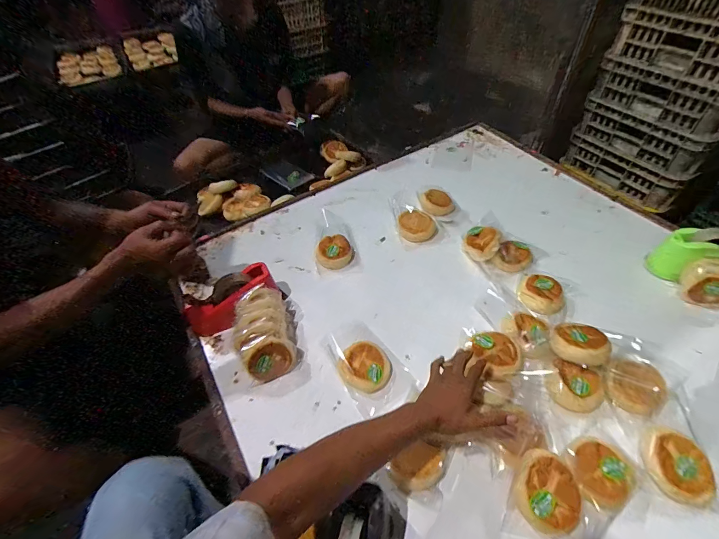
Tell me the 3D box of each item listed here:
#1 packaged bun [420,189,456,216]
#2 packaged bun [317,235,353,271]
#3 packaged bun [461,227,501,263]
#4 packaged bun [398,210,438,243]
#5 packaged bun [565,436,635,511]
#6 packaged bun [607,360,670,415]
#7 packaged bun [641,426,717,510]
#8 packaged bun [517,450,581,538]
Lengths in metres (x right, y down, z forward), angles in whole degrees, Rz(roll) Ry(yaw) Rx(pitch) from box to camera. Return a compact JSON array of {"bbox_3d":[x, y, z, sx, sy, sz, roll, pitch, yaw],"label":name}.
[{"bbox_3d":[0.226,-0.197,1.015,0.086,0.033,0.080,-2,47,3],"label":"packaged bun"},{"bbox_3d":[-0.066,-0.044,0.922,0.090,0.038,0.094,-12,47,-6],"label":"packaged bun"},{"bbox_3d":[0.306,-0.065,0.883,0.088,0.054,0.095,14,50,17],"label":"packaged bun"},{"bbox_3d":[0.158,-0.113,0.948,0.106,0.051,0.090,3,48,7],"label":"packaged bun"},{"bbox_3d":[0.377,0.320,0.550,0.083,0.039,0.093,-12,48,-7],"label":"packaged bun"},{"bbox_3d":[0.496,0.215,0.634,0.097,0.037,0.090,-27,51,-19],"label":"packaged bun"},{"bbox_3d":[0.498,0.309,0.546,0.083,0.039,0.102,-33,53,-23],"label":"packaged bun"},{"bbox_3d":[0.290,0.334,0.524,0.087,0.031,0.107,8,67,9],"label":"packaged bun"}]

